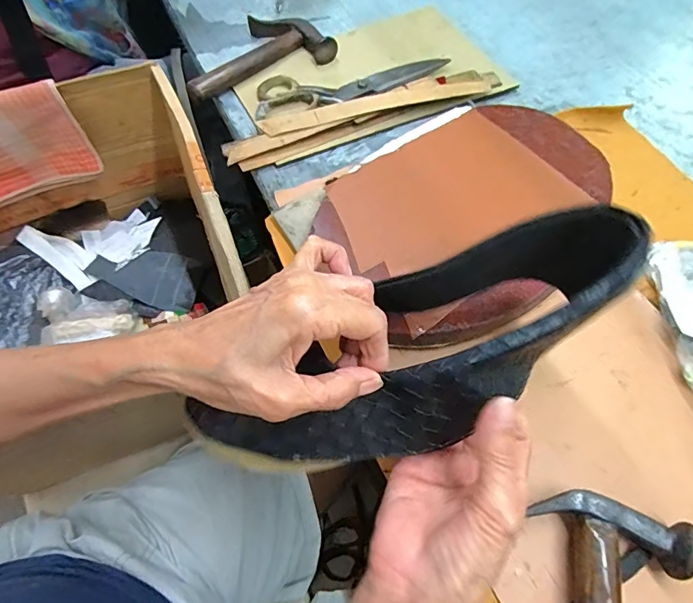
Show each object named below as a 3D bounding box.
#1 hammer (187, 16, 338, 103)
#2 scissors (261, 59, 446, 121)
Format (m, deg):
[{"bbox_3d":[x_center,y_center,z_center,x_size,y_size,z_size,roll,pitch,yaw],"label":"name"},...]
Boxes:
[{"bbox_3d":[-0.116,-0.301,0.523,0.179,0.028,0.108,-28,64,-15],"label":"hammer"},{"bbox_3d":[0.008,-0.240,0.492,0.222,0.014,0.069,-12,61,-7],"label":"scissors"}]

